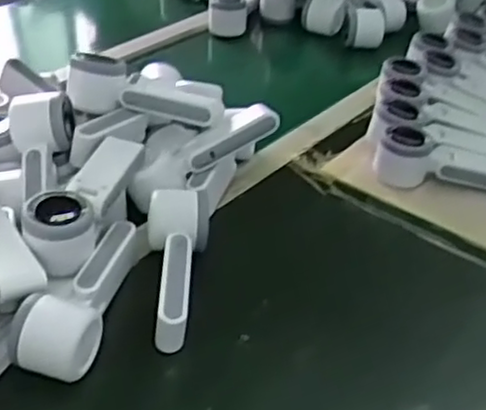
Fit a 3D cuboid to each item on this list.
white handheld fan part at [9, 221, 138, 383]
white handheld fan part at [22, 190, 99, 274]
[{"bbox_3d":[-0.134,0.071,0.596,0.055,0.063,0.168,8,36,7],"label":"white handheld fan part"},{"bbox_3d":[-0.152,0.020,0.600,0.053,0.044,0.056,2,36,-1],"label":"white handheld fan part"}]

